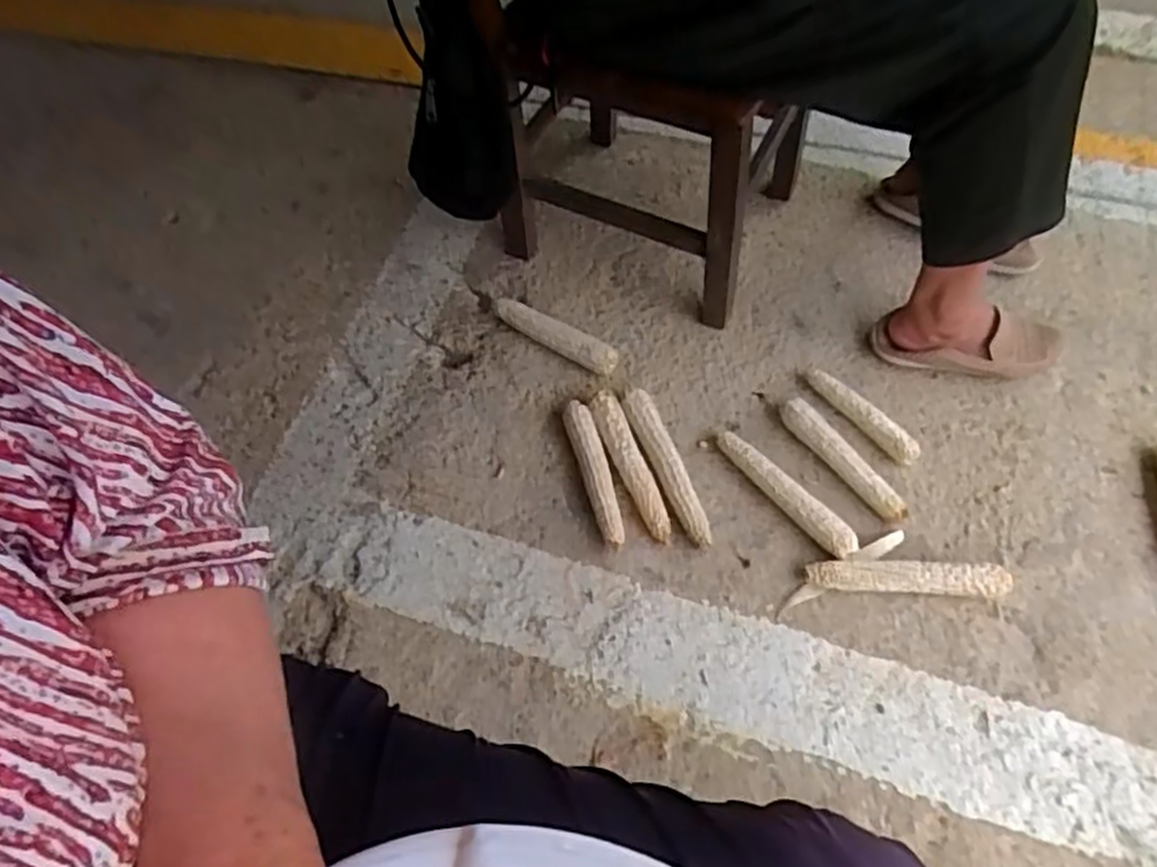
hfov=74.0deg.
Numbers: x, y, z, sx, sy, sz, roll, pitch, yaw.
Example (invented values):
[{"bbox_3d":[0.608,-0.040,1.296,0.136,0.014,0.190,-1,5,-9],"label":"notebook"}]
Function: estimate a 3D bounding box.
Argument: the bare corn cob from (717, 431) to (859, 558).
[{"bbox_3d":[0.232,0.062,0.862,0.035,0.035,0.192,-37,65,-16],"label":"bare corn cob"}]

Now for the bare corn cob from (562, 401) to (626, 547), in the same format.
[{"bbox_3d":[0.020,0.046,0.872,0.031,0.041,0.169,-17,61,-6],"label":"bare corn cob"}]

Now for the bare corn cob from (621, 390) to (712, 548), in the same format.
[{"bbox_3d":[0.102,0.038,0.878,0.038,0.033,0.193,-20,62,-8],"label":"bare corn cob"}]

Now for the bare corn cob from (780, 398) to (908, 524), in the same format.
[{"bbox_3d":[0.299,0.031,0.879,0.037,0.029,0.177,-32,64,-14],"label":"bare corn cob"}]

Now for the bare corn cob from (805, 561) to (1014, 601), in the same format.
[{"bbox_3d":[0.344,0.153,0.808,0.202,0.036,0.032,2,61,4],"label":"bare corn cob"}]

